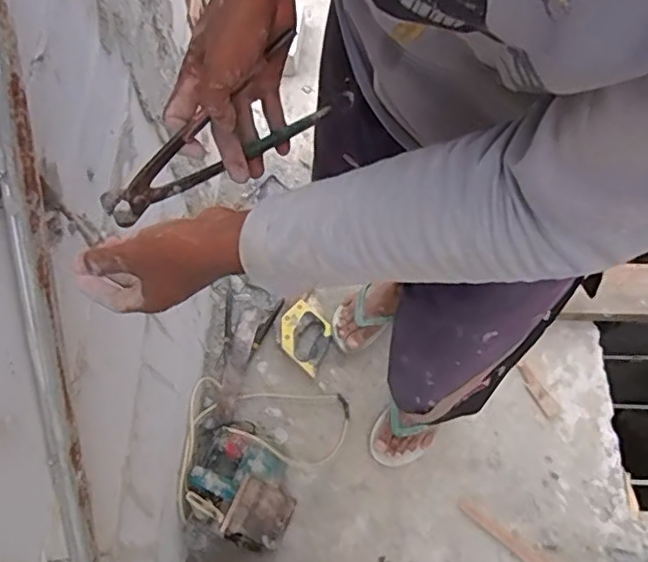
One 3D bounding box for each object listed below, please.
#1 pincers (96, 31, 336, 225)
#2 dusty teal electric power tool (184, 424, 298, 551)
[{"bbox_3d":[-0.096,-0.126,0.494,0.213,0.091,0.033,-29,71,-9],"label":"pincers"},{"bbox_3d":[-0.150,0.380,1.119,0.222,0.132,0.188,33,72,12],"label":"dusty teal electric power tool"}]

